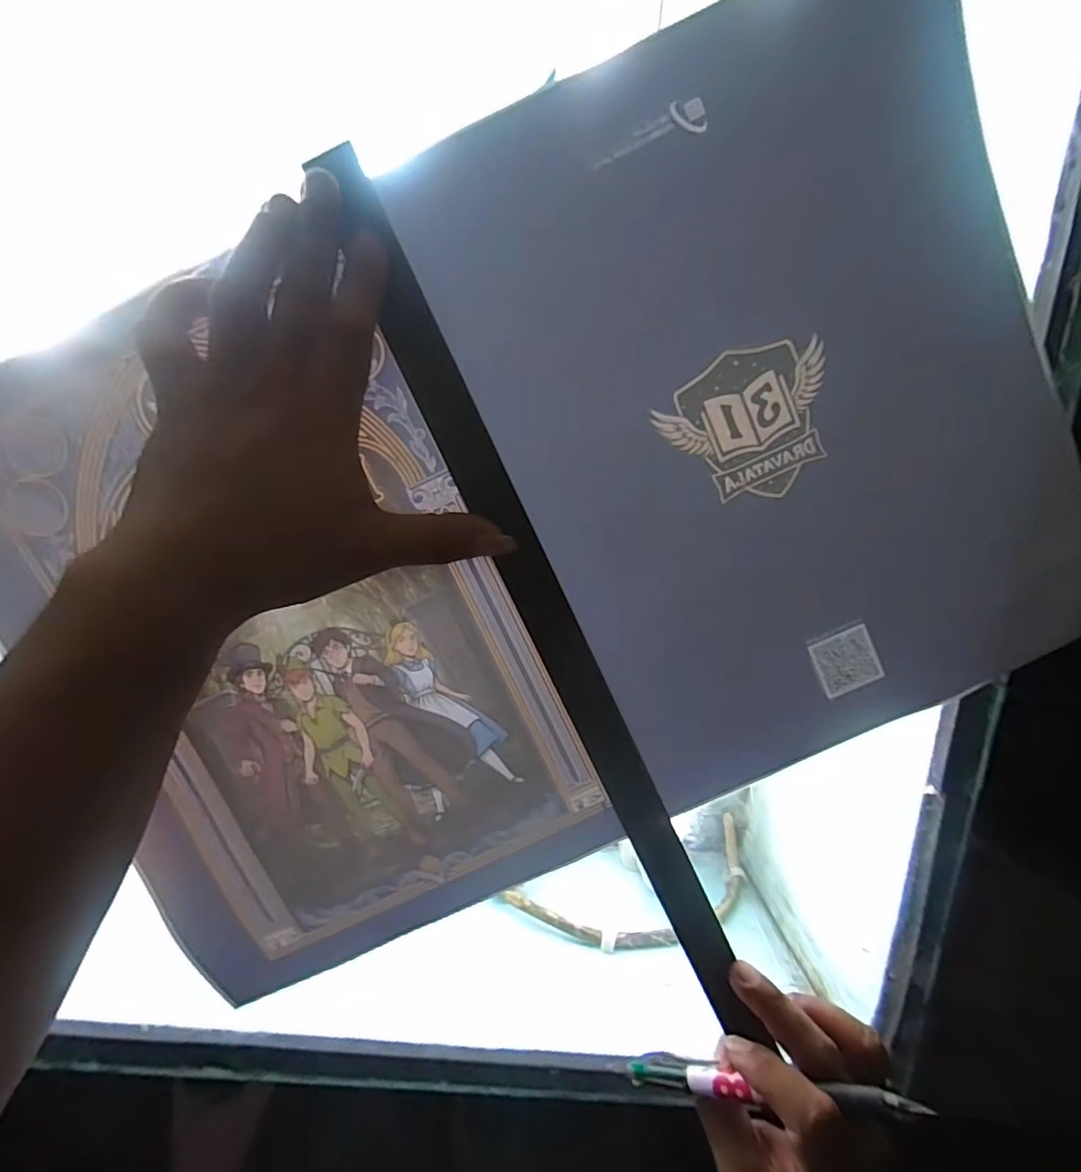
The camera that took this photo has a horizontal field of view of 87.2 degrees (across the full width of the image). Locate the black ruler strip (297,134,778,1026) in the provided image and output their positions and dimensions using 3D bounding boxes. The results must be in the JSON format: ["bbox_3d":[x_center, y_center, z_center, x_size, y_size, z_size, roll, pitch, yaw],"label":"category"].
[{"bbox_3d":[0.011,0.026,0.264,0.022,0.009,0.438,-25,99,4],"label":"black ruler strip"}]

